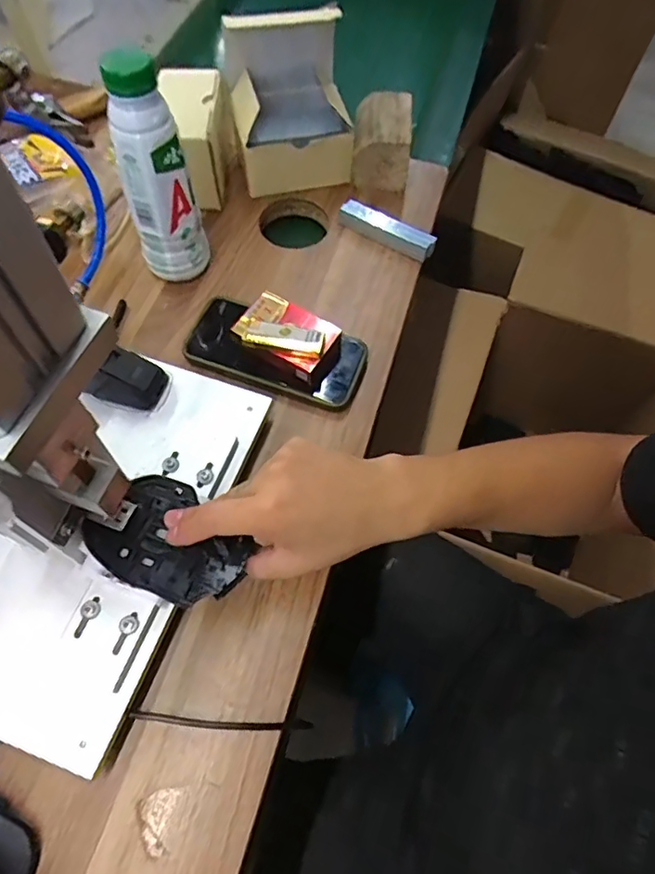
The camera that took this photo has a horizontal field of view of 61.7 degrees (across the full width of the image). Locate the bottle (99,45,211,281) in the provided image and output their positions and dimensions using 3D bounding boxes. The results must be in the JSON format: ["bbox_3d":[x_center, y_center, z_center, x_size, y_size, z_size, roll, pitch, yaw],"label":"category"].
[{"bbox_3d":[-0.148,-0.220,0.492,0.053,0.204,0.055,1,62,-2],"label":"bottle"}]

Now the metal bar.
[{"bbox_3d":[0.062,-0.225,0.586,0.111,0.021,0.022,32,65,13],"label":"metal bar"}]

